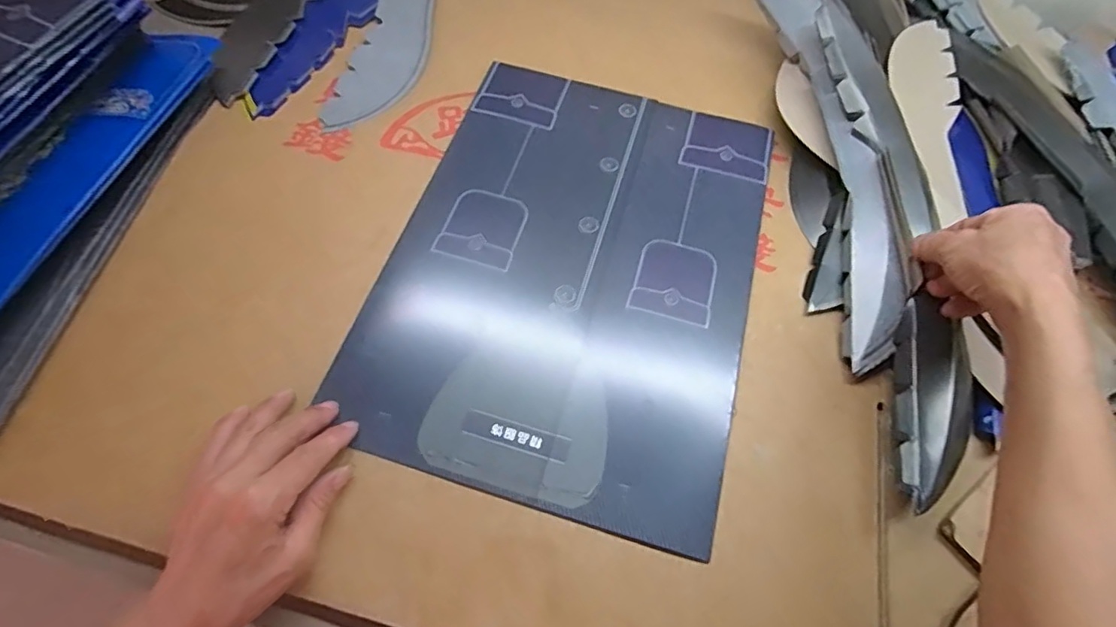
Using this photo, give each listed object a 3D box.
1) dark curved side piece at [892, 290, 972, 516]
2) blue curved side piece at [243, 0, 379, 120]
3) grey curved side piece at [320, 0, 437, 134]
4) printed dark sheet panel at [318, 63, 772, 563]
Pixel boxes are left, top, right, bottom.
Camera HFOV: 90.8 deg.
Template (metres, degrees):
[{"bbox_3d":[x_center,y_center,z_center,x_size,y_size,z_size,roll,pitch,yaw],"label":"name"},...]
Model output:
[{"bbox_3d":[0.257,0.060,0.377,0.048,0.013,0.147,16,67,6],"label":"dark curved side piece"},{"bbox_3d":[-0.231,-0.288,0.554,0.056,0.009,0.249,29,66,2],"label":"blue curved side piece"},{"bbox_3d":[-0.159,-0.307,0.568,0.071,0.004,0.317,8,64,2],"label":"grey curved side piece"},{"bbox_3d":[0.016,-0.043,0.442,0.274,0.010,0.377,16,65,6],"label":"printed dark sheet panel"}]

